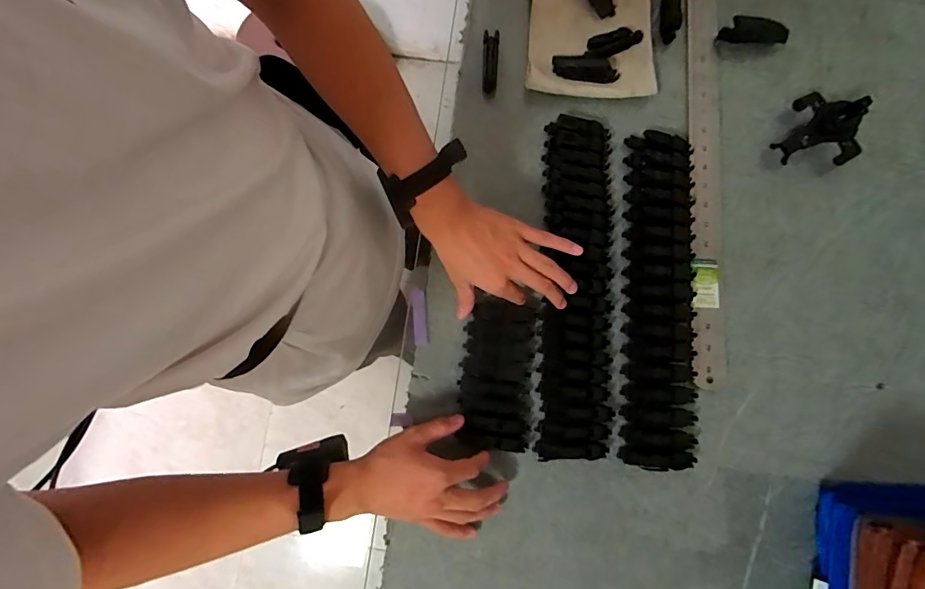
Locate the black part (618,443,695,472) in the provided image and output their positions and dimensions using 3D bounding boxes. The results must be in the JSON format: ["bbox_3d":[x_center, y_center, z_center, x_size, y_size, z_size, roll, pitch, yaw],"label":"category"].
[{"bbox_3d":[0.218,0.183,0.490,0.082,0.030,0.025,8,80,2],"label":"black part"}]

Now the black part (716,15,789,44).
[{"bbox_3d":[0.384,-0.342,0.575,0.080,0.031,0.020,15,80,4],"label":"black part"}]

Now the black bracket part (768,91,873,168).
[{"bbox_3d":[0.432,-0.199,0.532,0.089,0.056,0.095,-28,81,-4],"label":"black bracket part"}]

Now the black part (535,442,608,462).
[{"bbox_3d":[0.123,0.176,0.495,0.080,0.029,0.019,0,80,1],"label":"black part"}]

